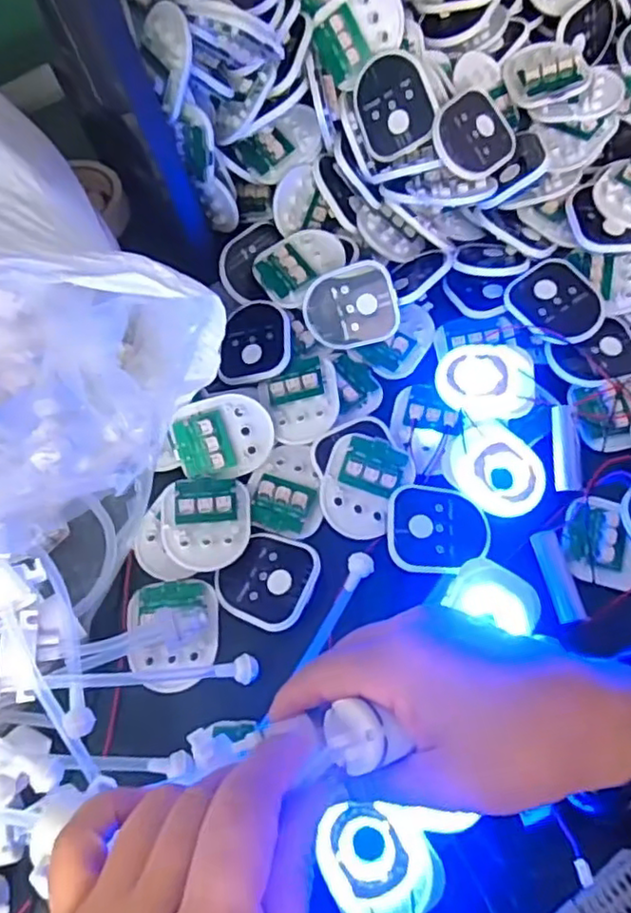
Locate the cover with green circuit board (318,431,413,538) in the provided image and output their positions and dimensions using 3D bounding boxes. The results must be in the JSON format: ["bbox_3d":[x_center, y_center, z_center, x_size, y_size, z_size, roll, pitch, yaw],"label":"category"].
[{"bbox_3d":[0.028,0.014,0.365,0.048,0.010,0.056,15,65,13],"label":"cover with green circuit board"}]

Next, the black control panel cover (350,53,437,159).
[{"bbox_3d":[0.048,-0.219,0.401,0.049,0.004,0.059,-14,101,34],"label":"black control panel cover"}]

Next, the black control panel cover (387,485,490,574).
[{"bbox_3d":[0.069,0.040,0.354,0.056,0.005,0.049,-1,62,5],"label":"black control panel cover"}]

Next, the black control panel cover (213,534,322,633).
[{"bbox_3d":[-0.025,0.066,0.351,0.054,0.004,0.049,23,70,31],"label":"black control panel cover"}]

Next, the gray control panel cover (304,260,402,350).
[{"bbox_3d":[0.023,-0.093,0.404,0.056,0.005,0.050,-12,110,13],"label":"gray control panel cover"}]

